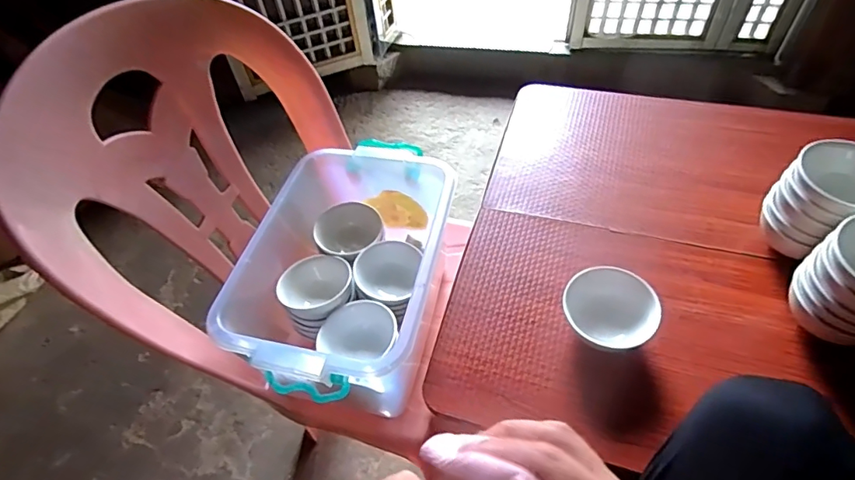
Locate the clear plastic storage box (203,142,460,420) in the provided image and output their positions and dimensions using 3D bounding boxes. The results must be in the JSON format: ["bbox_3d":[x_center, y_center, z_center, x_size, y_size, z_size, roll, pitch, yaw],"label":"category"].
[{"bbox_3d":[-0.097,0.039,0.675,0.232,0.157,0.365,8,53,11],"label":"clear plastic storage box"}]

